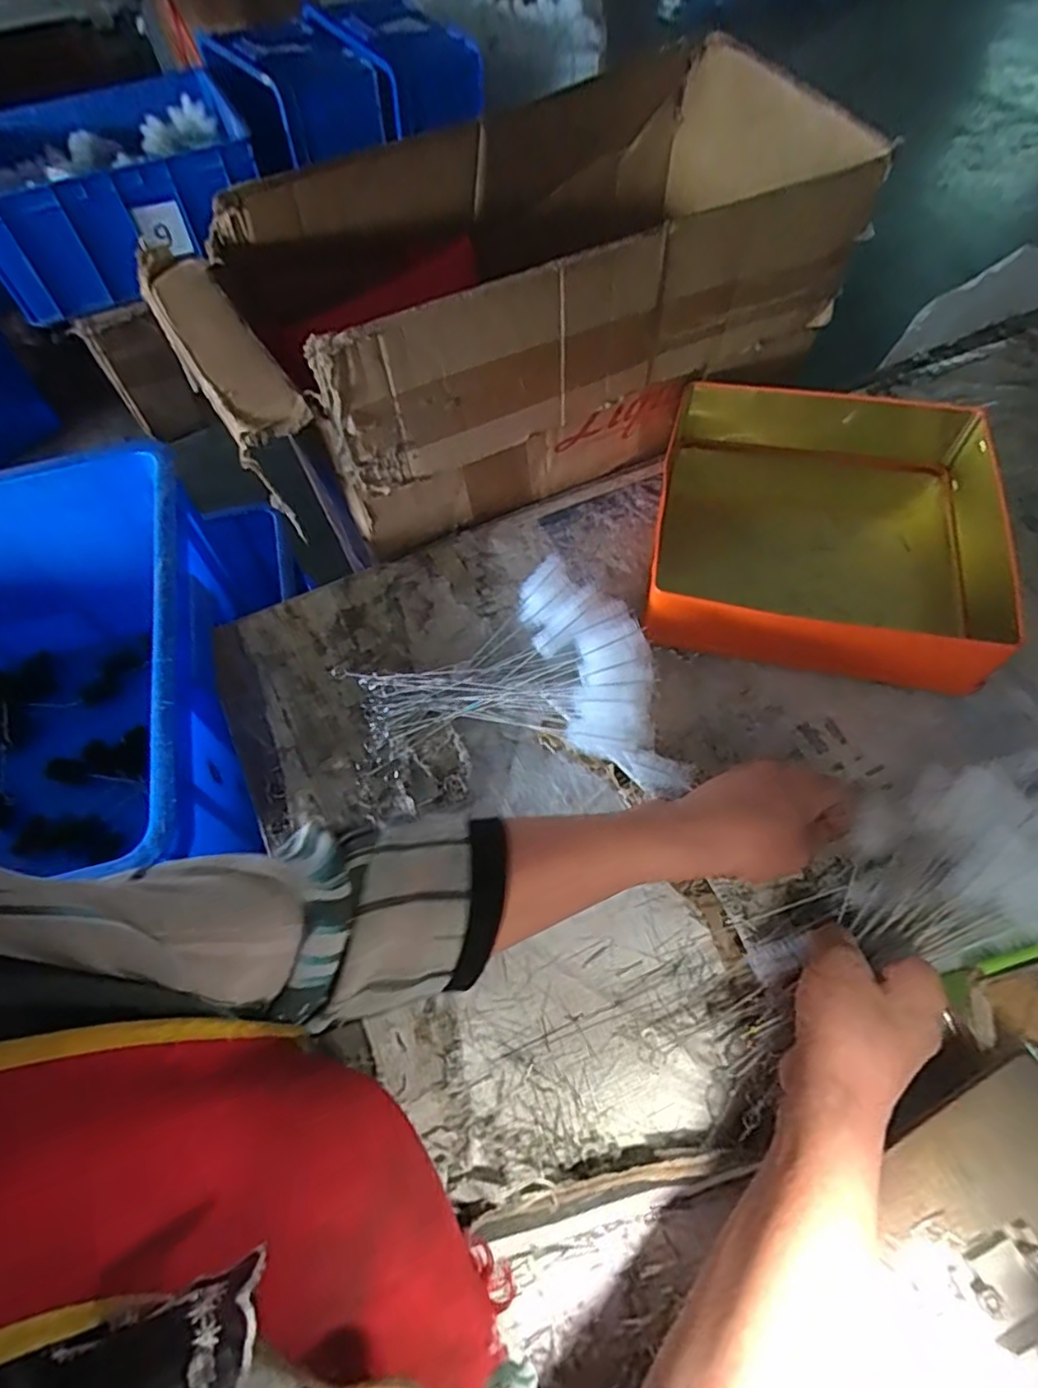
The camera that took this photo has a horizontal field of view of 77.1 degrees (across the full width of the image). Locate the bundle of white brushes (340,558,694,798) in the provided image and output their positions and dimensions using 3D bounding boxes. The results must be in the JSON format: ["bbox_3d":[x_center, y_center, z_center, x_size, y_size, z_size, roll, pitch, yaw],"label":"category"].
[{"bbox_3d":[-0.011,0.005,0.463,0.203,0.068,0.178,-15,61,-7],"label":"bundle of white brushes"}]

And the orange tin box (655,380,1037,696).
[{"bbox_3d":[0.248,-0.140,0.537,0.255,0.063,0.266,11,61,8],"label":"orange tin box"}]

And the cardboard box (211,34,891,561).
[{"bbox_3d":[0.012,-0.363,0.591,0.457,0.208,0.299,-22,62,-11],"label":"cardboard box"}]

